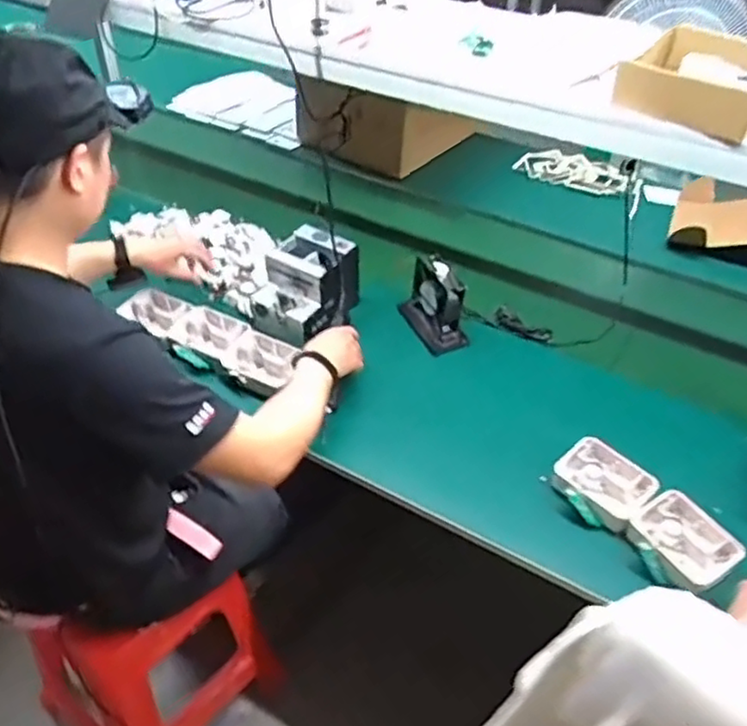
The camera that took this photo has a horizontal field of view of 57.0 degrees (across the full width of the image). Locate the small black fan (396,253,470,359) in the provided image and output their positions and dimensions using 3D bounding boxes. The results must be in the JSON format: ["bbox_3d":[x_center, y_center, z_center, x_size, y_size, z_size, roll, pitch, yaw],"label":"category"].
[{"bbox_3d":[0.121,-0.128,1.319,0.092,0.155,0.158,-15,45,-19],"label":"small black fan"}]

